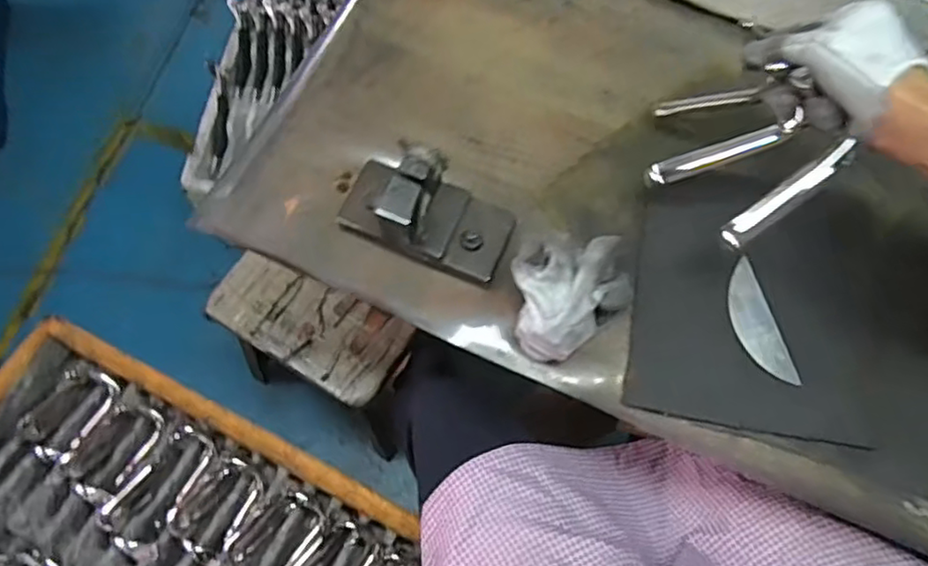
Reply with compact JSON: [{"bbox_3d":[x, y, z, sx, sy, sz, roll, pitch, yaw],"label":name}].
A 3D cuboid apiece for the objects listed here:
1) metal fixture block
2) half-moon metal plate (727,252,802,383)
[{"bbox_3d":[-0.029,-0.058,0.502,0.132,0.064,0.066,19,72,9],"label":"metal fixture block"},{"bbox_3d":[0.220,0.031,0.496,0.031,0.005,0.094,-16,77,-9],"label":"half-moon metal plate"}]

